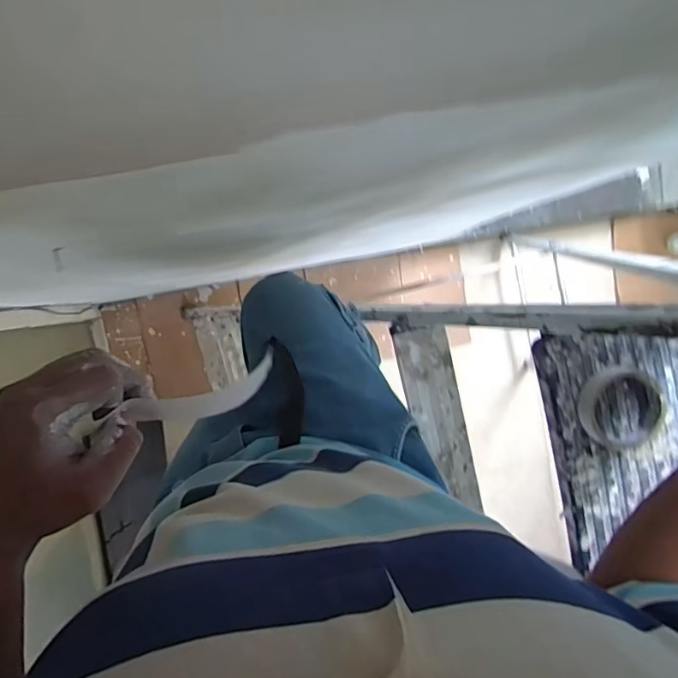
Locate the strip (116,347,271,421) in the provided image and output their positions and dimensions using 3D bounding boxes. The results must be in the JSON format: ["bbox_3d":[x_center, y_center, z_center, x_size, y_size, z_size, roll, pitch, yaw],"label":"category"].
[{"bbox_3d":[-0.095,0.039,0.378,0.124,0.007,0.033,-16,99,-44],"label":"strip"}]

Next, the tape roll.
[{"bbox_3d":[0.325,0.080,0.598,0.101,0.022,0.092,-1,95,-8],"label":"tape roll"}]

